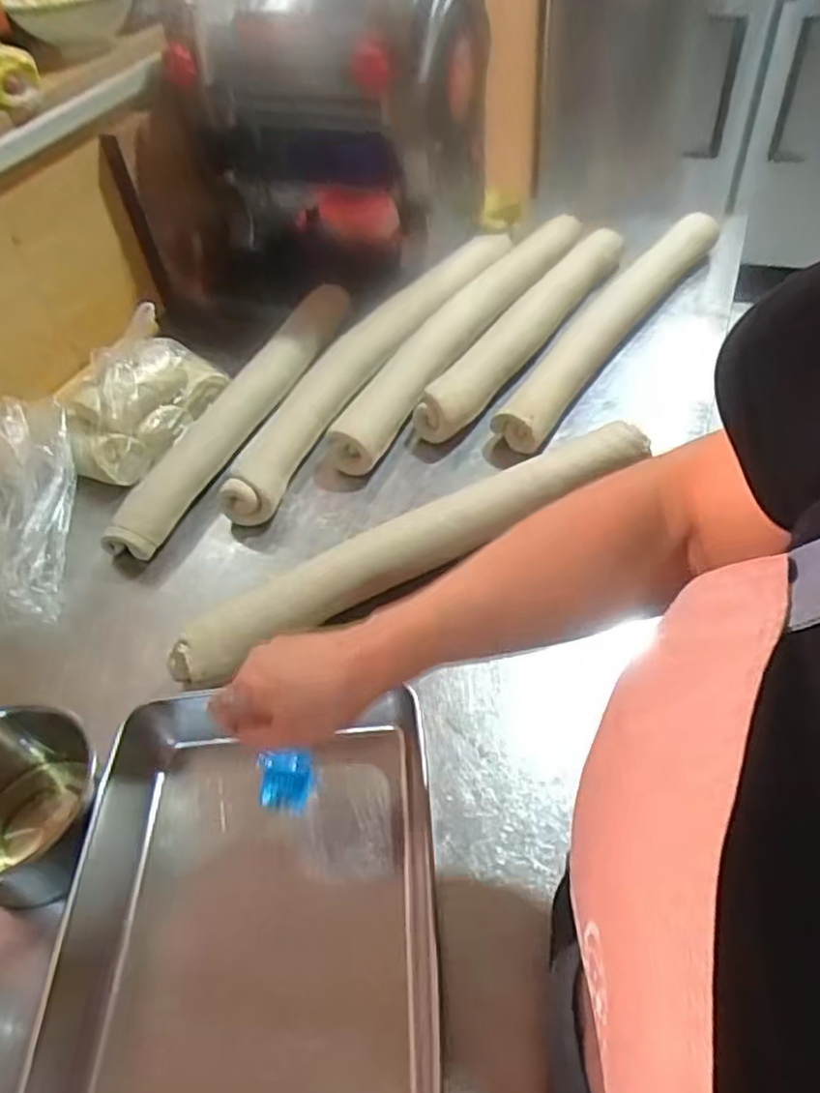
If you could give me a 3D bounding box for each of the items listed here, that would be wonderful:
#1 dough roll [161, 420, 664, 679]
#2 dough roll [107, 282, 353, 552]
[{"bbox_3d":[0.015,-0.006,0.696,0.518,0.052,0.057,-27,51,-17],"label":"dough roll"},{"bbox_3d":[-0.204,-0.175,0.861,0.076,0.050,0.483,16,52,20],"label":"dough roll"}]

